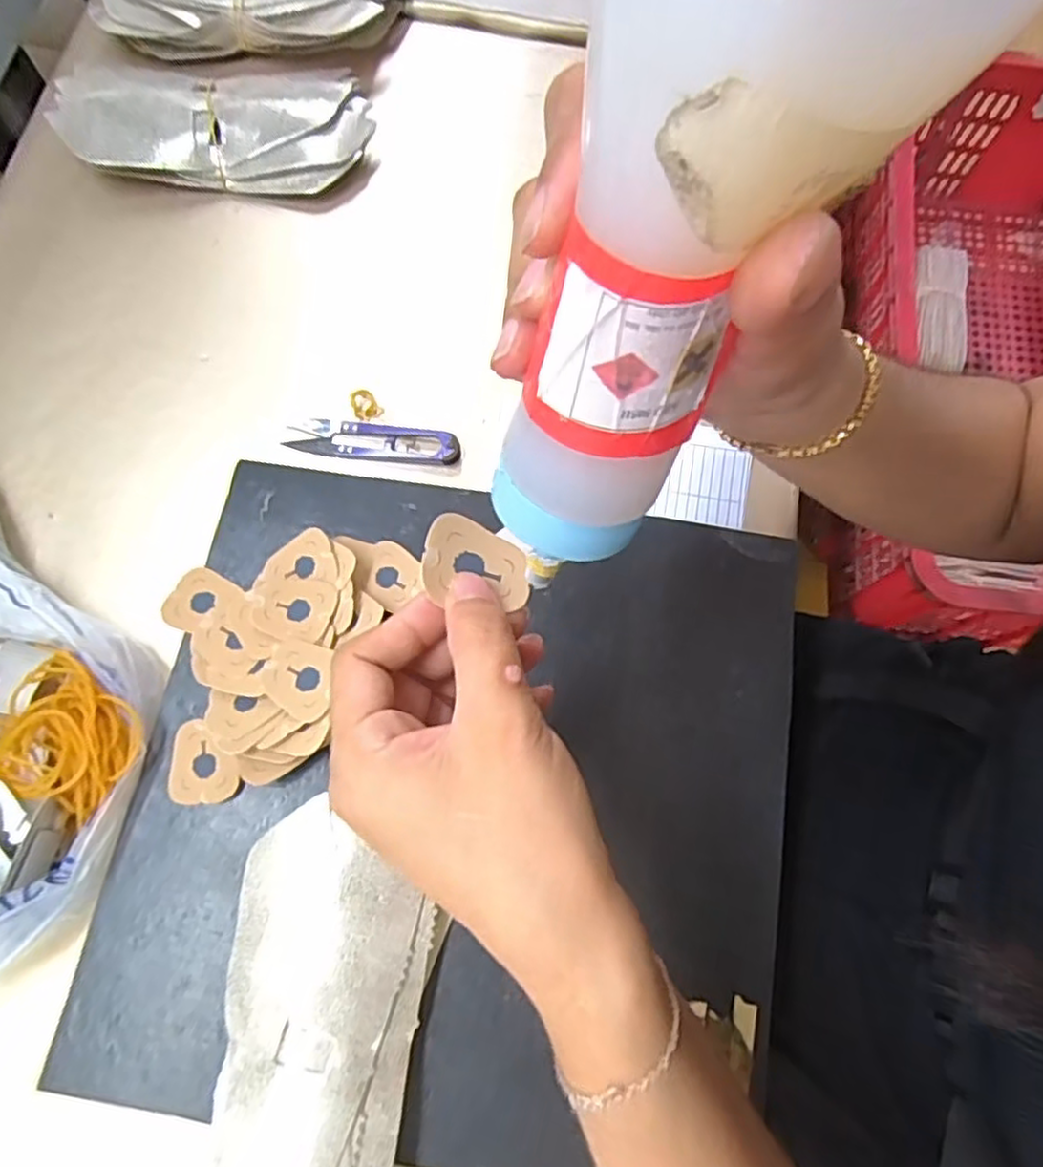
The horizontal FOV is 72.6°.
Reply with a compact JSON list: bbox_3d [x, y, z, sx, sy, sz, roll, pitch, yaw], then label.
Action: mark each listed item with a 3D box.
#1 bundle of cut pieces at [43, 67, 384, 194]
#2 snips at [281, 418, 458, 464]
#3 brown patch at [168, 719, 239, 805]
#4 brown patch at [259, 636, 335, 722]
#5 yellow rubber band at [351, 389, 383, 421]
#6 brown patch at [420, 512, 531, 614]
[{"bbox_3d":[-0.197,-0.294,0.456,0.193,0.031,0.085,5,73,0],"label":"bundle of cut pieces"},{"bbox_3d":[-0.085,-0.083,0.408,0.098,0.005,0.023,5,73,0],"label":"snips"},{"bbox_3d":[-0.149,0.084,0.334,0.032,0.004,0.037,5,78,3],"label":"brown patch"},{"bbox_3d":[-0.103,0.043,0.328,0.036,0.004,0.034,13,69,13],"label":"brown patch"},{"bbox_3d":[-0.092,-0.105,0.414,0.015,0.004,0.021,-29,76,-10],"label":"yellow rubber band"},{"bbox_3d":[-0.015,-0.008,0.241,0.037,0.004,0.028,13,64,-20],"label":"brown patch"}]

